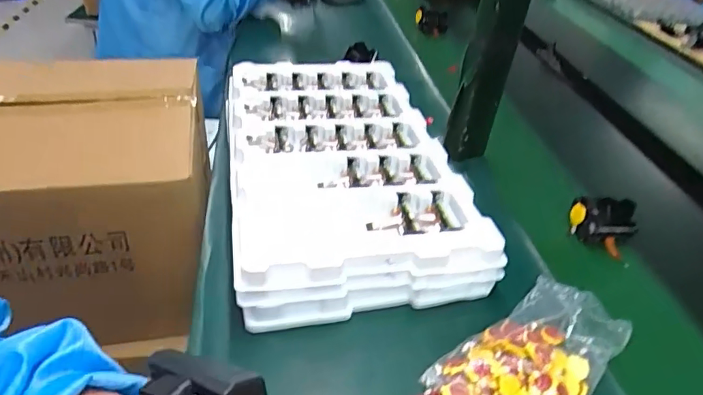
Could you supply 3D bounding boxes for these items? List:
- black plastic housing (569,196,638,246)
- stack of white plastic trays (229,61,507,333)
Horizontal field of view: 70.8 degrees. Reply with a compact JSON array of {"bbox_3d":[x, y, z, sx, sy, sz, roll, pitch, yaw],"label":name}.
[{"bbox_3d":[0.296,0.028,0.581,0.072,0.045,0.046,2,41,-1],"label":"black plastic housing"},{"bbox_3d":[-0.020,-0.040,0.609,0.253,0.079,0.421,-4,38,-13],"label":"stack of white plastic trays"}]

